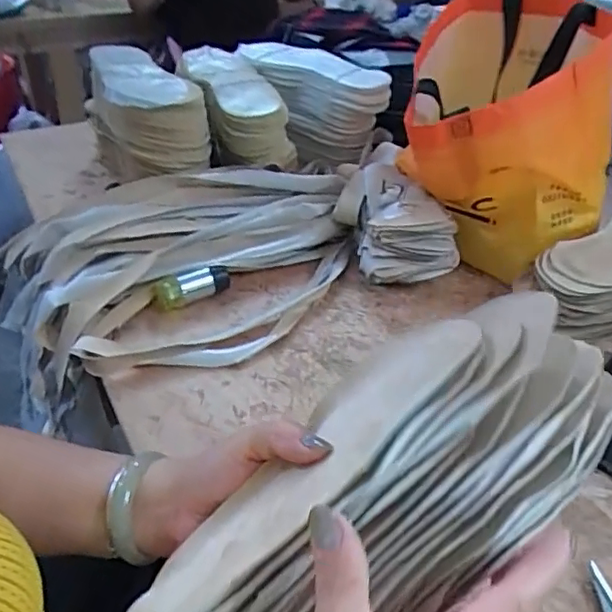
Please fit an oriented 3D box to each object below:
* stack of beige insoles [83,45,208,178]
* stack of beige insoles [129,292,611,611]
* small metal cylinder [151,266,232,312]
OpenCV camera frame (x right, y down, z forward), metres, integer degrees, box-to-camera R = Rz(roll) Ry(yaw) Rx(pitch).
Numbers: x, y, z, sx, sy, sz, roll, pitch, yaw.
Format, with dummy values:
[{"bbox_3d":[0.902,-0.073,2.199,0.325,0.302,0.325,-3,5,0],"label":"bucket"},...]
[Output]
[{"bbox_3d":[-0.211,-0.254,0.788,0.110,0.099,0.214,-17,43,-24],"label":"stack of beige insoles"},{"bbox_3d":[0.026,0.096,0.302,0.272,0.063,0.117,-38,48,-4],"label":"stack of beige insoles"},{"bbox_3d":[-0.122,-0.022,0.642,0.084,0.032,0.023,-12,41,-18],"label":"small metal cylinder"}]

